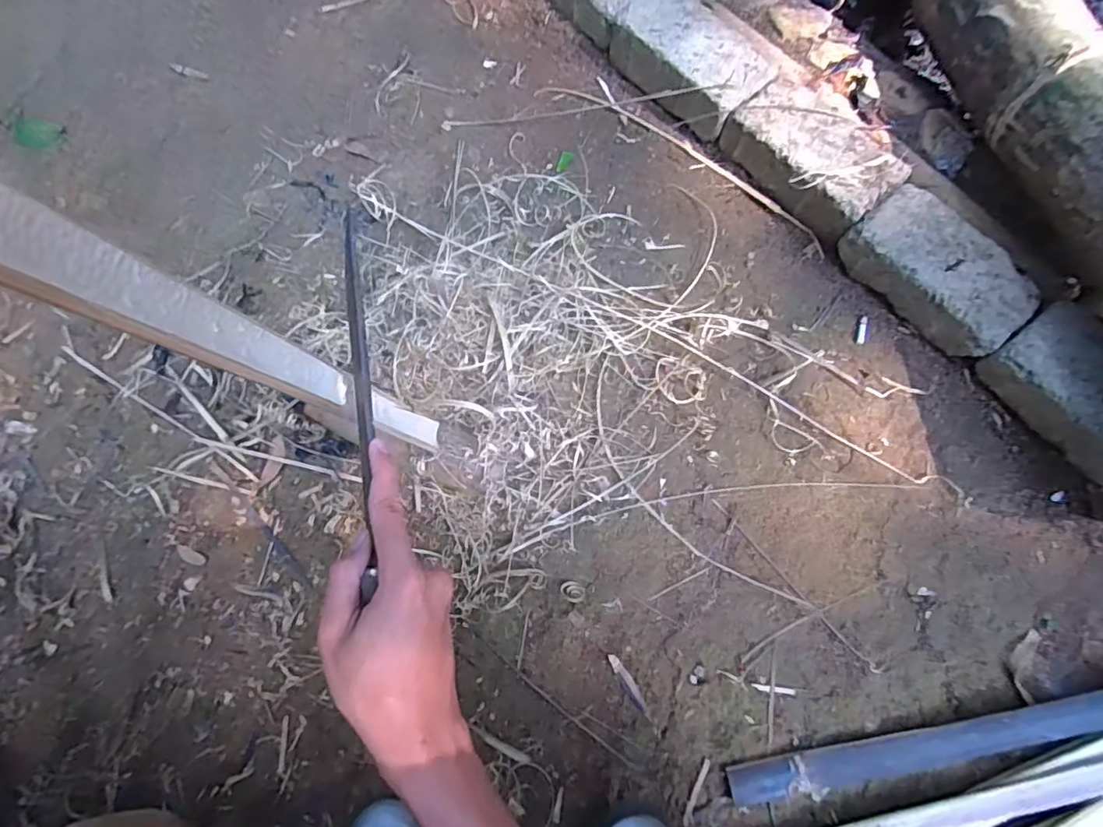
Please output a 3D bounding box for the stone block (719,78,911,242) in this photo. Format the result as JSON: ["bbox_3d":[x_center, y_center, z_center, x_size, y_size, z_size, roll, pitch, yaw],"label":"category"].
[{"bbox_3d":[0.340,-0.329,0.711,0.148,0.074,0.207,-36,75,-9],"label":"stone block"}]

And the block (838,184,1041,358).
[{"bbox_3d":[0.455,-0.166,0.656,0.107,0.072,0.199,-41,76,-11],"label":"block"}]

